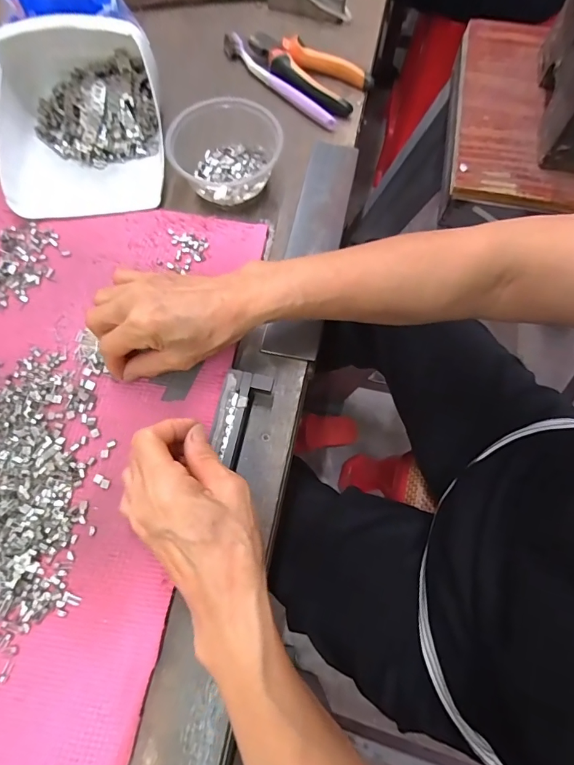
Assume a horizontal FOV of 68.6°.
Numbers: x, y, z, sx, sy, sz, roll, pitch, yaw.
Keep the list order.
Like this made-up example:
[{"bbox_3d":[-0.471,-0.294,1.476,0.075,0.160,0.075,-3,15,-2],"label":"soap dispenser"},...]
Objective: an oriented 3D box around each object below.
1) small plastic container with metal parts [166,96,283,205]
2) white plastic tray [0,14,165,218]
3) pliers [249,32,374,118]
[{"bbox_3d":[-0.058,-0.228,0.415,0.105,0.050,0.101,-5,71,-2],"label":"small plastic container with metal parts"},{"bbox_3d":[-0.205,-0.264,0.407,0.156,0.079,0.178,-8,71,-3],"label":"white plastic tray"},{"bbox_3d":[0.018,-0.352,0.478,0.145,0.023,0.067,30,73,11],"label":"pliers"}]

